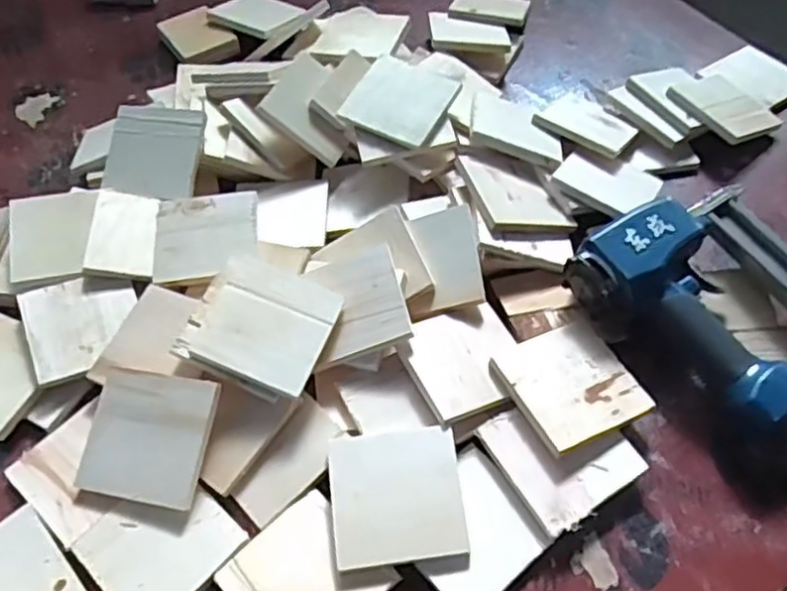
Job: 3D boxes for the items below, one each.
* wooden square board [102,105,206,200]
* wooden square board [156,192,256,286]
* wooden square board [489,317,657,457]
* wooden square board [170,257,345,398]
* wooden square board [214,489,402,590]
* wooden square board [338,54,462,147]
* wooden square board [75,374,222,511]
[{"bbox_3d":[-0.227,-0.135,0.673,0.091,0.007,0.089,5,81,10],"label":"wooden square board"},{"bbox_3d":[-0.166,-0.053,0.630,0.089,0.004,0.083,-7,63,2],"label":"wooden square board"},{"bbox_3d":[0.133,0.067,0.540,0.093,0.017,0.091,-20,54,-15],"label":"wooden square board"},{"bbox_3d":[-0.099,0.020,0.544,0.099,0.011,0.093,24,61,2],"label":"wooden square board"},{"bbox_3d":[-0.058,0.188,0.476,0.087,0.006,0.089,-38,60,-26],"label":"wooden square board"},{"bbox_3d":[0.007,-0.185,0.673,0.086,0.005,0.088,27,70,9],"label":"wooden square board"},{"bbox_3d":[-0.178,0.102,0.512,0.089,0.013,0.089,8,78,12],"label":"wooden square board"}]

